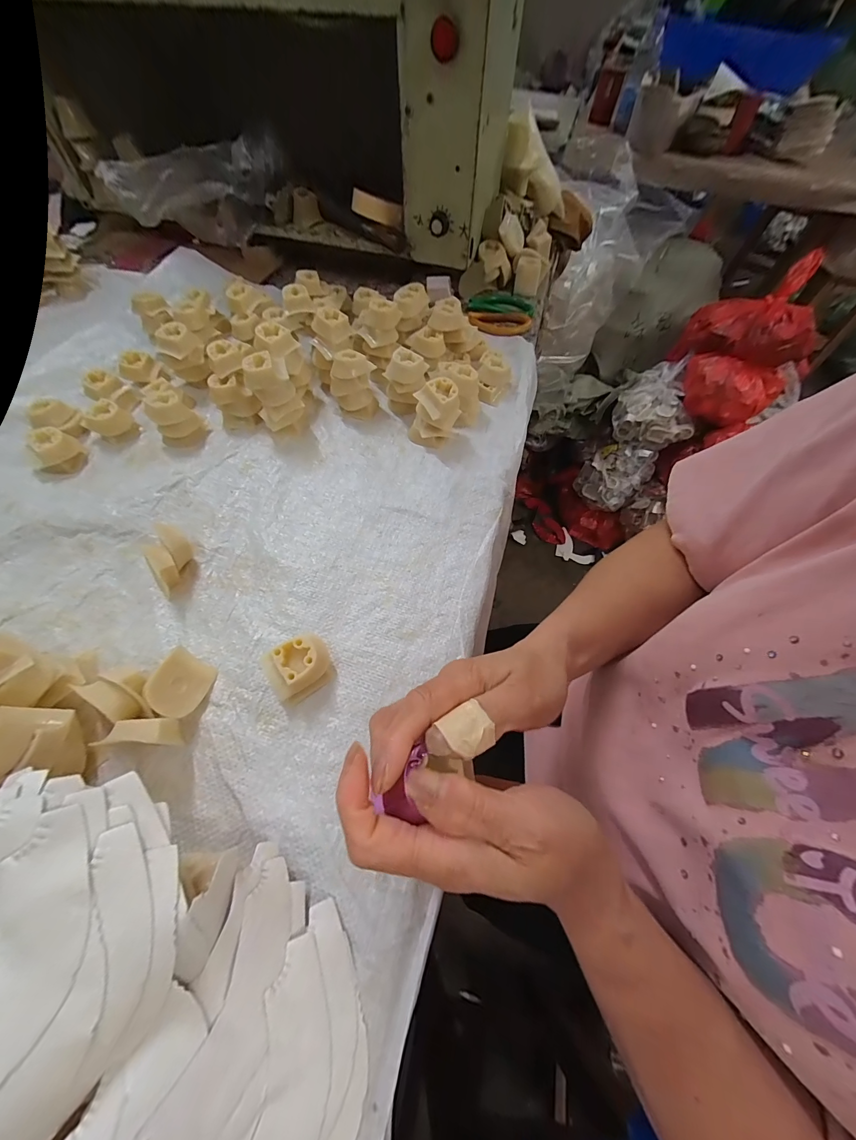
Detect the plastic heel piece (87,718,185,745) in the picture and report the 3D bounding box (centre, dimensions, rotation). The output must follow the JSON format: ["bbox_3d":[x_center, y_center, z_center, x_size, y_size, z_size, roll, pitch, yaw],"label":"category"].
[{"bbox_3d":[-0.190,0.112,0.252,0.037,0.043,0.016,0,61,-2],"label":"plastic heel piece"}]

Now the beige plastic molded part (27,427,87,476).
[{"bbox_3d":[-0.391,-0.127,0.383,0.033,0.029,0.037,-16,63,-11],"label":"beige plastic molded part"}]

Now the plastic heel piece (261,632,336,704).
[{"bbox_3d":[-0.099,0.074,0.284,0.045,0.032,0.045,-37,68,-20],"label":"plastic heel piece"}]

